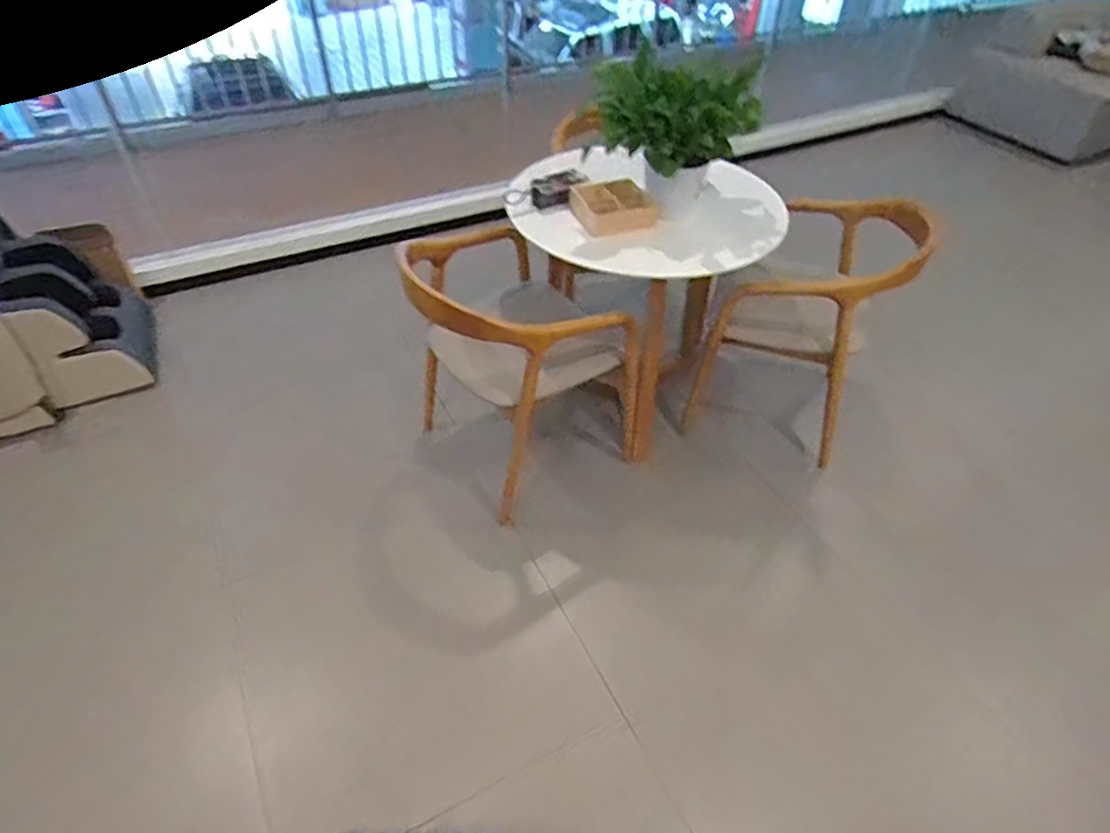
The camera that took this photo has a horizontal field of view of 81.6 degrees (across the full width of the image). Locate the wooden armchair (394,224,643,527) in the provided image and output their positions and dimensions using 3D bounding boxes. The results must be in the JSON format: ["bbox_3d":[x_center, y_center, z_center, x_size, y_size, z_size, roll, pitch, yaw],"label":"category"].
[{"bbox_3d":[-0.100,-0.203,1.922,0.658,0.725,0.593,-25,50,-24],"label":"wooden armchair"}]

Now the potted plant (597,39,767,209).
[{"bbox_3d":[0.301,-0.720,1.594,0.347,0.292,0.268,30,51,27],"label":"potted plant"}]

